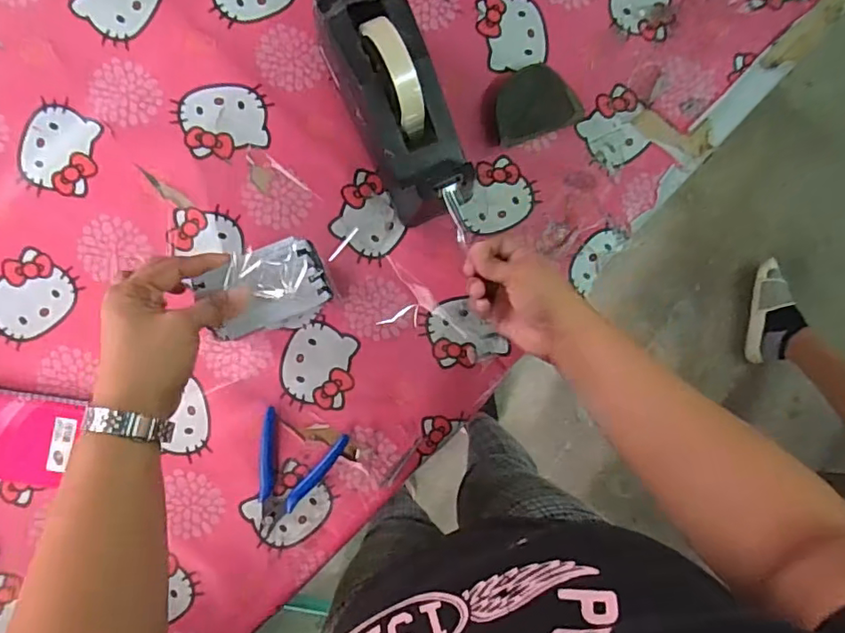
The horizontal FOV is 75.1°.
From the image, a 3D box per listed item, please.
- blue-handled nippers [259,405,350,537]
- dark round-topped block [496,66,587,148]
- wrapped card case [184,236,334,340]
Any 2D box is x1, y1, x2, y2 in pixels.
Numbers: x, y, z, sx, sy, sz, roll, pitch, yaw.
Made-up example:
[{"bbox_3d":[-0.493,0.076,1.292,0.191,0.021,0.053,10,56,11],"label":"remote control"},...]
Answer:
[{"bbox_3d":[-0.134,0.158,0.539,0.081,0.012,0.116,24,87,-6],"label":"blue-handled nippers"},{"bbox_3d":[0.112,-0.216,0.560,0.087,0.031,0.063,-20,92,-6],"label":"dark round-topped block"},{"bbox_3d":[-0.121,-0.022,0.417,0.094,0.018,0.056,-20,92,-6],"label":"wrapped card case"}]

